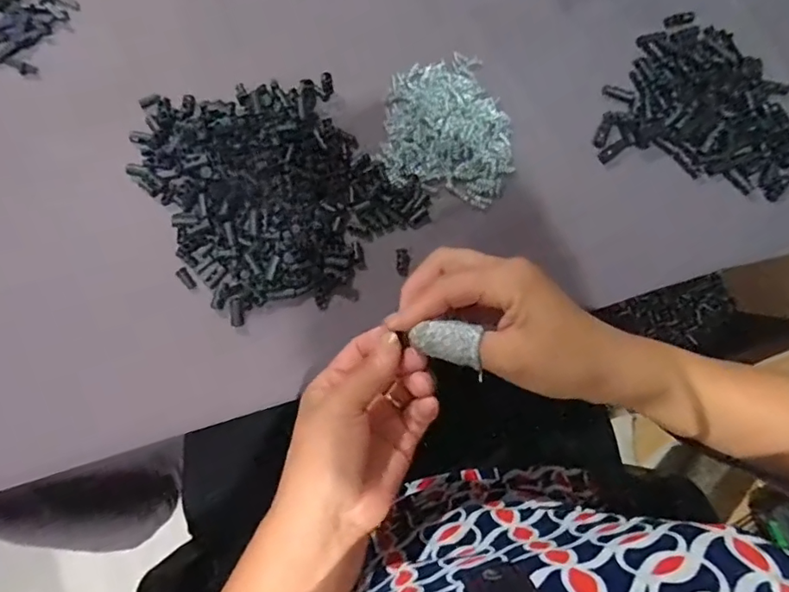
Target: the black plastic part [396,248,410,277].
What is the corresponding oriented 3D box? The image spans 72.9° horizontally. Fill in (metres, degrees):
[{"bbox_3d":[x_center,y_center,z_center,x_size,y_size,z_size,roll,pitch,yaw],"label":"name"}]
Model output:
[{"bbox_3d":[0.006,-0.026,0.404,0.010,0.007,0.021,-3,85,-2],"label":"black plastic part"}]

